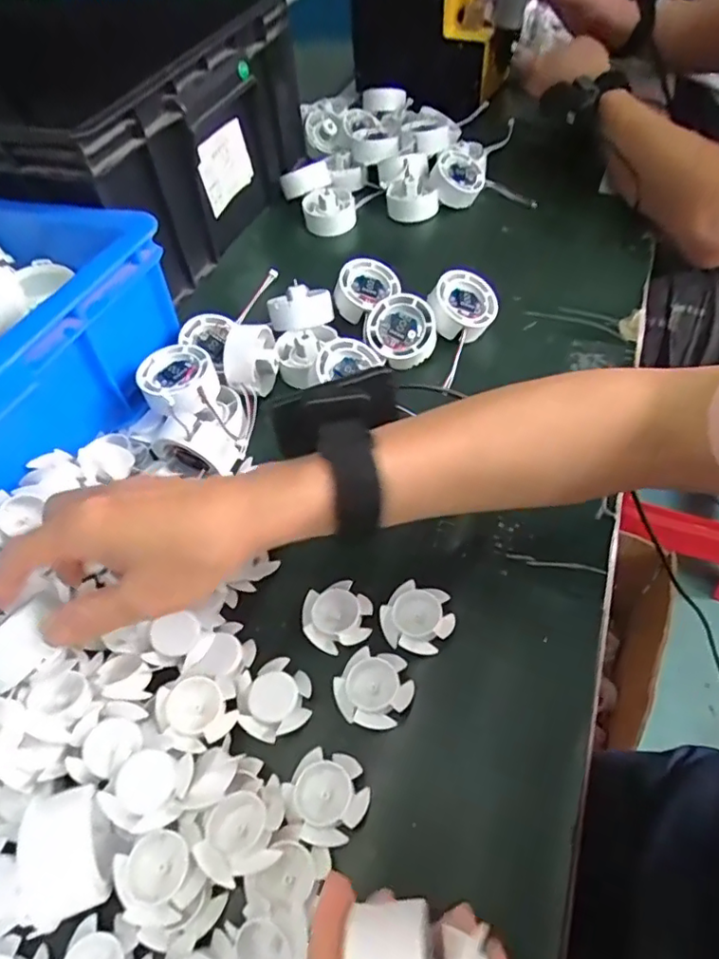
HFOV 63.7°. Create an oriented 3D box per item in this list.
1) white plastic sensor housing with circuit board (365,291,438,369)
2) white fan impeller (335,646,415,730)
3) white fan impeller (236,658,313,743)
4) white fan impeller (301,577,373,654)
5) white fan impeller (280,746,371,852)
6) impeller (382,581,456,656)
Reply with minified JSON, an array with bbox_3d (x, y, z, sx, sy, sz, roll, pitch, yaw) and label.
[{"bbox_3d":[0.035,-0.120,0.473,0.054,0.028,0.054,0,84,7],"label":"white plastic sensor housing with circuit board"},{"bbox_3d":[0.008,0.112,0.311,0.041,0.011,0.038,-3,52,3],"label":"white fan impeller"},{"bbox_3d":[-0.046,0.119,0.313,0.039,0.009,0.037,-3,52,3],"label":"white fan impeller"},{"bbox_3d":[-0.013,0.081,0.341,0.040,0.015,0.036,-18,52,-9],"label":"white fan impeller"},{"bbox_3d":[-0.016,0.154,0.282,0.038,0.011,0.039,-3,52,3],"label":"white fan impeller"},{"bbox_3d":[0.034,0.079,0.331,0.040,0.010,0.036,15,55,16],"label":"impeller"}]

